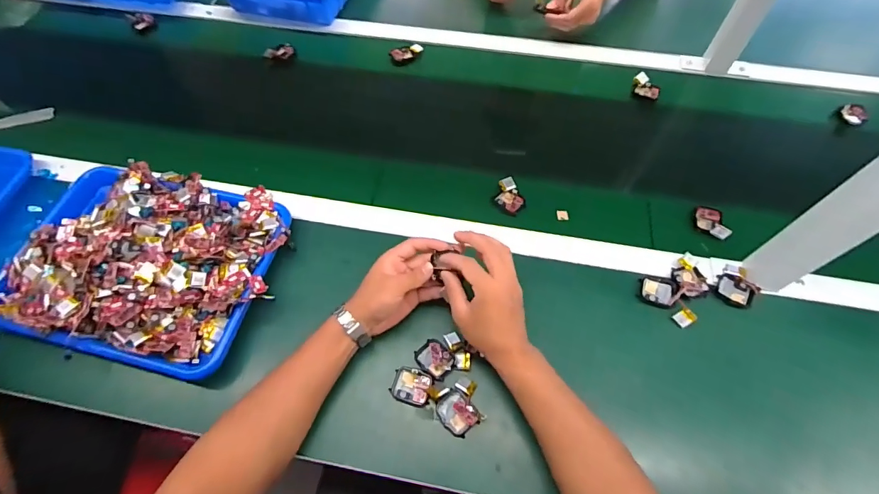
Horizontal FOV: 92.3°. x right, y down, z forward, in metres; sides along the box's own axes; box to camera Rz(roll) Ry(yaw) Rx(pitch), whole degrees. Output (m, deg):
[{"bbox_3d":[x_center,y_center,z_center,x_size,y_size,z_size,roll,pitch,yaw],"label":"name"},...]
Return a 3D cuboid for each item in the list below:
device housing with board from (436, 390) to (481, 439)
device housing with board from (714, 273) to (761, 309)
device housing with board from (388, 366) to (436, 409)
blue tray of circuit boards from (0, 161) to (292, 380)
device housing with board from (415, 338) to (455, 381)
[{"bbox_3d":[0.020,0.192,0.487,0.038,0.018,0.047,-41,67,-19],"label":"device housing with board"},{"bbox_3d":[0.387,0.057,0.552,0.045,0.014,0.037,30,65,17],"label":"device housing with board"},{"bbox_3d":[-0.033,0.165,0.501,0.046,0.008,0.040,13,61,9],"label":"device housing with board"},{"bbox_3d":[-0.390,0.011,0.553,0.343,0.082,0.257,11,61,8],"label":"blue tray of circuit boards"},{"bbox_3d":[-0.004,0.135,0.514,0.046,0.010,0.038,40,69,22],"label":"device housing with board"}]

